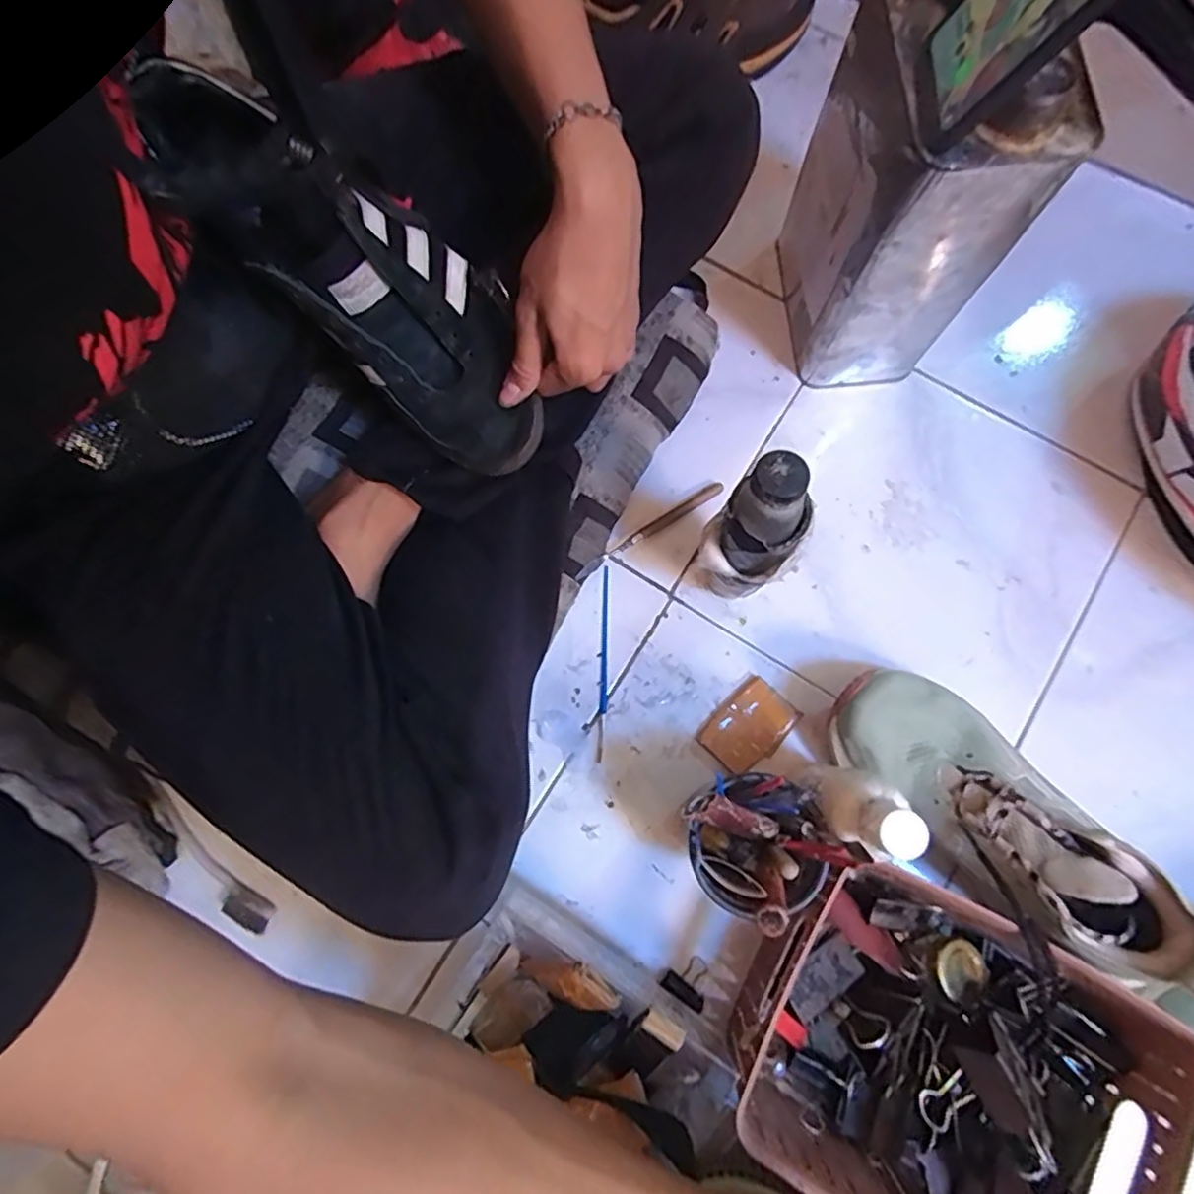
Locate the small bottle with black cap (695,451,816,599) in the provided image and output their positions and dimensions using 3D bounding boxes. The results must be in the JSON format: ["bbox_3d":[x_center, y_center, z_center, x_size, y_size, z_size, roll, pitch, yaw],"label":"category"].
[{"bbox_3d":[0.106,-0.040,0.452,0.065,0.198,0.056,19,80,6],"label":"small bottle with black cap"}]

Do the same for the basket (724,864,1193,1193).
[{"bbox_3d":[0.221,0.307,0.421,0.251,0.102,0.199,30,79,7],"label":"basket"}]

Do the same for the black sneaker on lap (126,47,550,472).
[{"bbox_3d":[-0.129,-0.185,0.396,0.079,0.233,0.100,19,74,50],"label":"black sneaker on lap"}]

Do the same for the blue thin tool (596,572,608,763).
[{"bbox_3d":[0.006,0.055,0.534,0.007,0.006,0.161,2,77,1],"label":"blue thin tool"}]

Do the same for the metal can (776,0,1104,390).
[{"bbox_3d":[0.224,-0.292,0.477,0.103,0.252,0.157,-8,78,-1],"label":"metal can"}]

